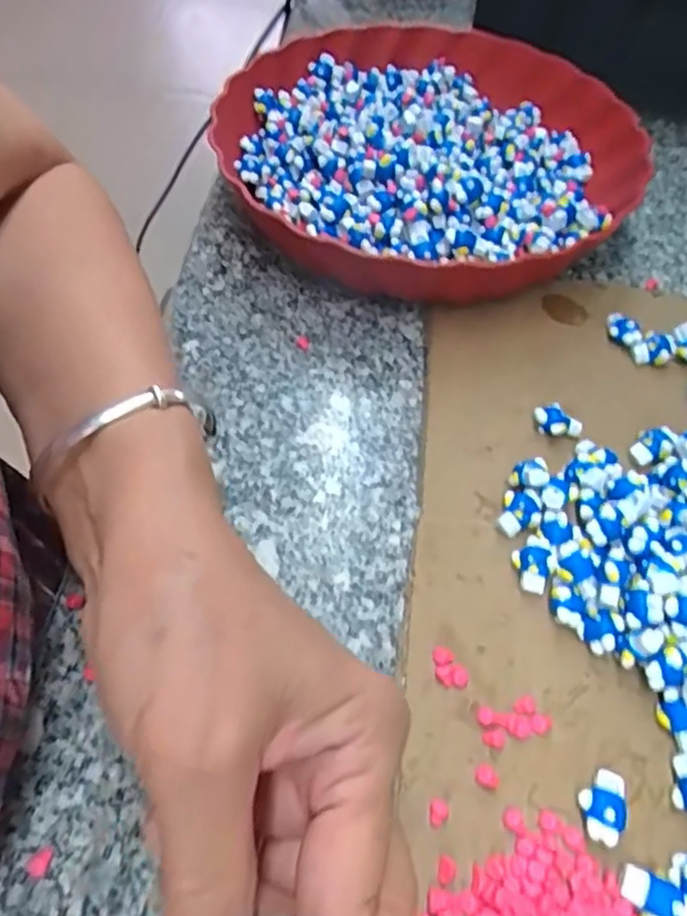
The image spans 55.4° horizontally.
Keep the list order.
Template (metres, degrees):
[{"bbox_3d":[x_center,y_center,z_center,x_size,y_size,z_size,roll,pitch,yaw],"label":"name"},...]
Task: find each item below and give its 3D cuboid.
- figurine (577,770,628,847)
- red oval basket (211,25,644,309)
[{"bbox_3d":[0.087,0.117,0.220,0.015,0.012,0.023,26,59,15],"label":"figurine"},{"bbox_3d":[0.051,-0.186,0.402,0.251,0.049,0.254,-21,59,-15],"label":"red oval basket"}]

